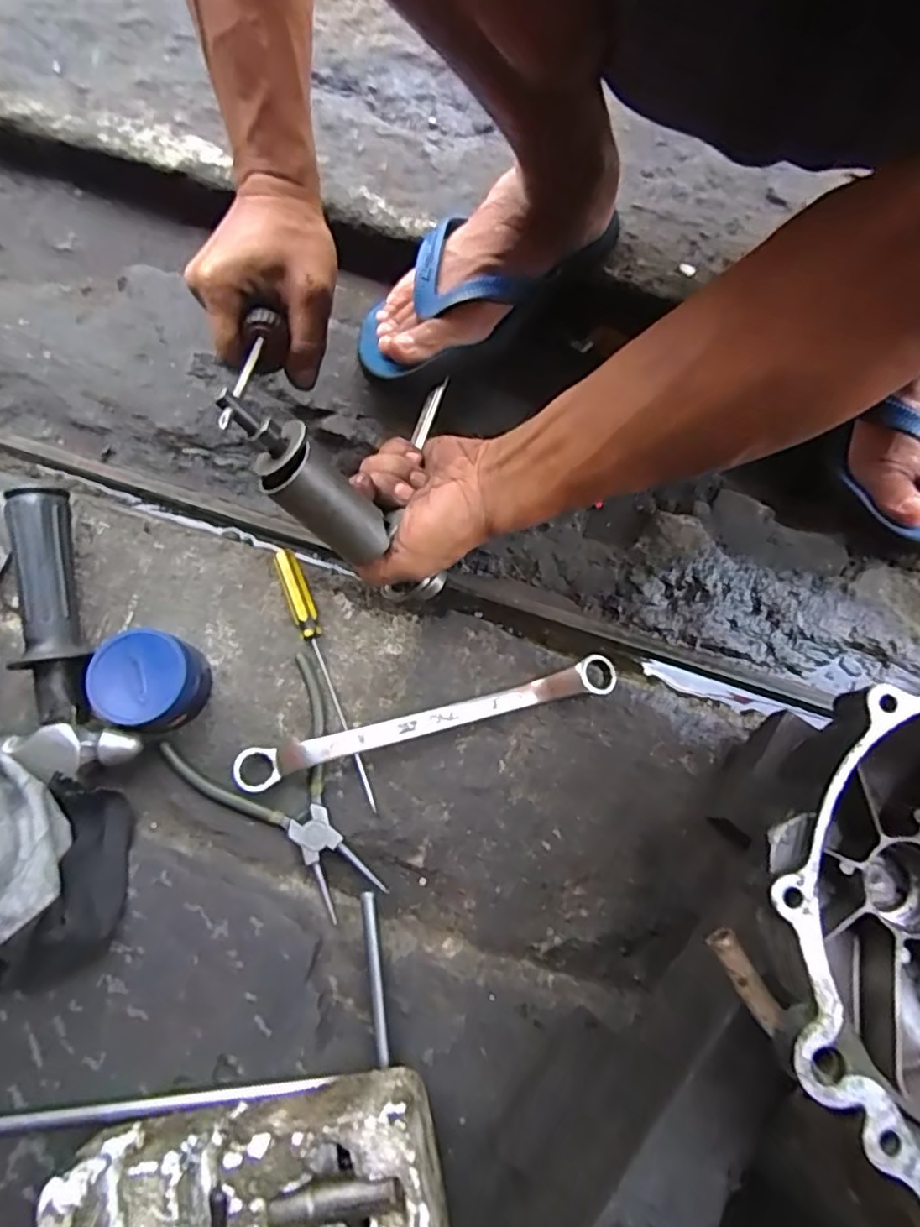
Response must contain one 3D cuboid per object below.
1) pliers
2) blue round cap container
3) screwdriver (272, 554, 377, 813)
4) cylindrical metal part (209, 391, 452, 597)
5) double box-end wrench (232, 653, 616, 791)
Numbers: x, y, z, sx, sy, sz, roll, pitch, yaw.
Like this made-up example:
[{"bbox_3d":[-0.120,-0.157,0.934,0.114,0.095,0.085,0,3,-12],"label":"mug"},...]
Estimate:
[{"bbox_3d":[-0.110,0.121,0.408,0.107,0.011,0.153,-33,79,-5],"label":"pliers"},{"bbox_3d":[-0.198,0.045,0.409,0.063,0.045,0.060,0,78,1],"label":"blue round cap container"},{"bbox_3d":[-0.092,0.042,0.425,0.017,0.019,0.183,-21,78,-3],"label":"screwdriver"},{"bbox_3d":[-0.079,-0.070,0.365,0.032,0.142,0.043,19,69,50],"label":"cylindrical metal part"},{"bbox_3d":[-0.021,0.072,0.418,0.255,0.026,0.028,-14,78,-2],"label":"double box-end wrench"}]

